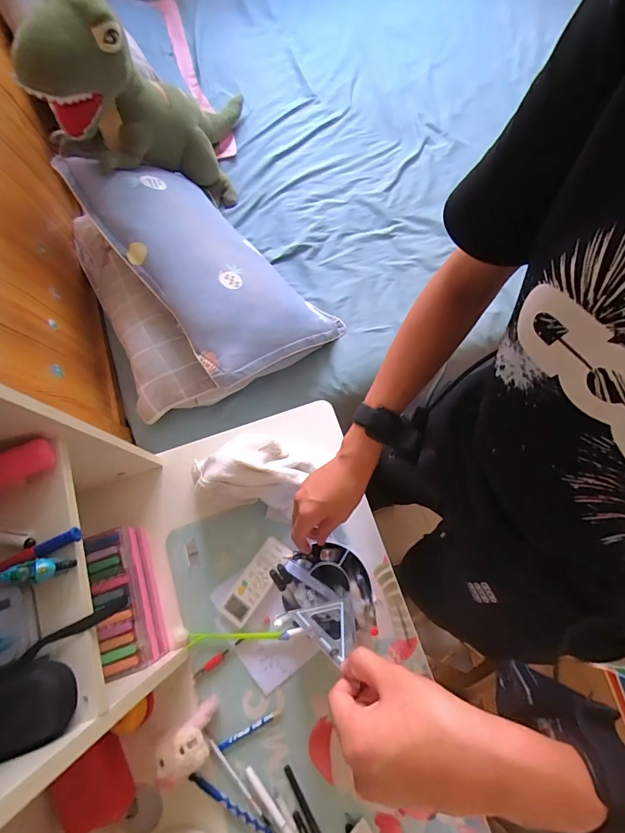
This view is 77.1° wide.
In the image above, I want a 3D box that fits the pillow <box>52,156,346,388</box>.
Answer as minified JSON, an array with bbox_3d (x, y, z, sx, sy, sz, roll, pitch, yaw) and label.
[{"bbox_3d":[-0.235,-0.383,0.932,0.388,0.100,0.643,-30,78,-40],"label":"pillow"}]

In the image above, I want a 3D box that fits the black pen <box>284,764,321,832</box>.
[{"bbox_3d":[-0.013,0.512,0.519,0.010,0.010,0.088,-32,76,-7],"label":"black pen"}]

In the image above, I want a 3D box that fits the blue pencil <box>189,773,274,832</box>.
[{"bbox_3d":[-0.106,0.517,0.516,0.133,0.005,0.013,27,77,9],"label":"blue pencil"}]

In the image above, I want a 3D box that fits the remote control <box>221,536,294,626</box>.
[{"bbox_3d":[-0.084,0.248,0.592,0.046,0.023,0.130,35,78,11],"label":"remote control"}]

